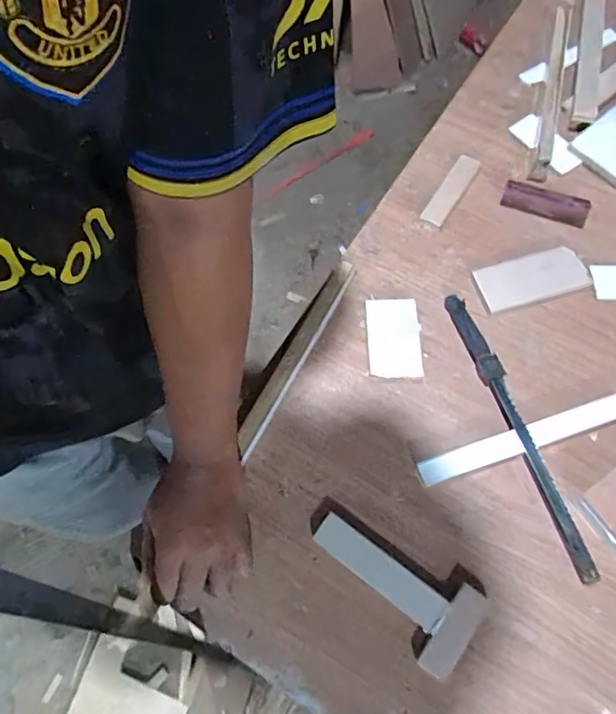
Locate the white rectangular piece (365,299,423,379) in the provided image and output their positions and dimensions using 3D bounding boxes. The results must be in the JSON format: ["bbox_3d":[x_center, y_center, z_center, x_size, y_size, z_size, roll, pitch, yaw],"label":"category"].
[{"bbox_3d":[0.093,-0.021,0.580,0.056,0.007,0.092,-2,66,3],"label":"white rectangular piece"}]

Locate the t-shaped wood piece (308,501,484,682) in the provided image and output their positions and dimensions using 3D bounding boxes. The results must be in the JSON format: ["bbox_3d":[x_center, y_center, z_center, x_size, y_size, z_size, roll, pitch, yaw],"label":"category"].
[{"bbox_3d":[0.073,0.194,0.483,0.165,0.016,0.082,35,73,16],"label":"t-shaped wood piece"}]

